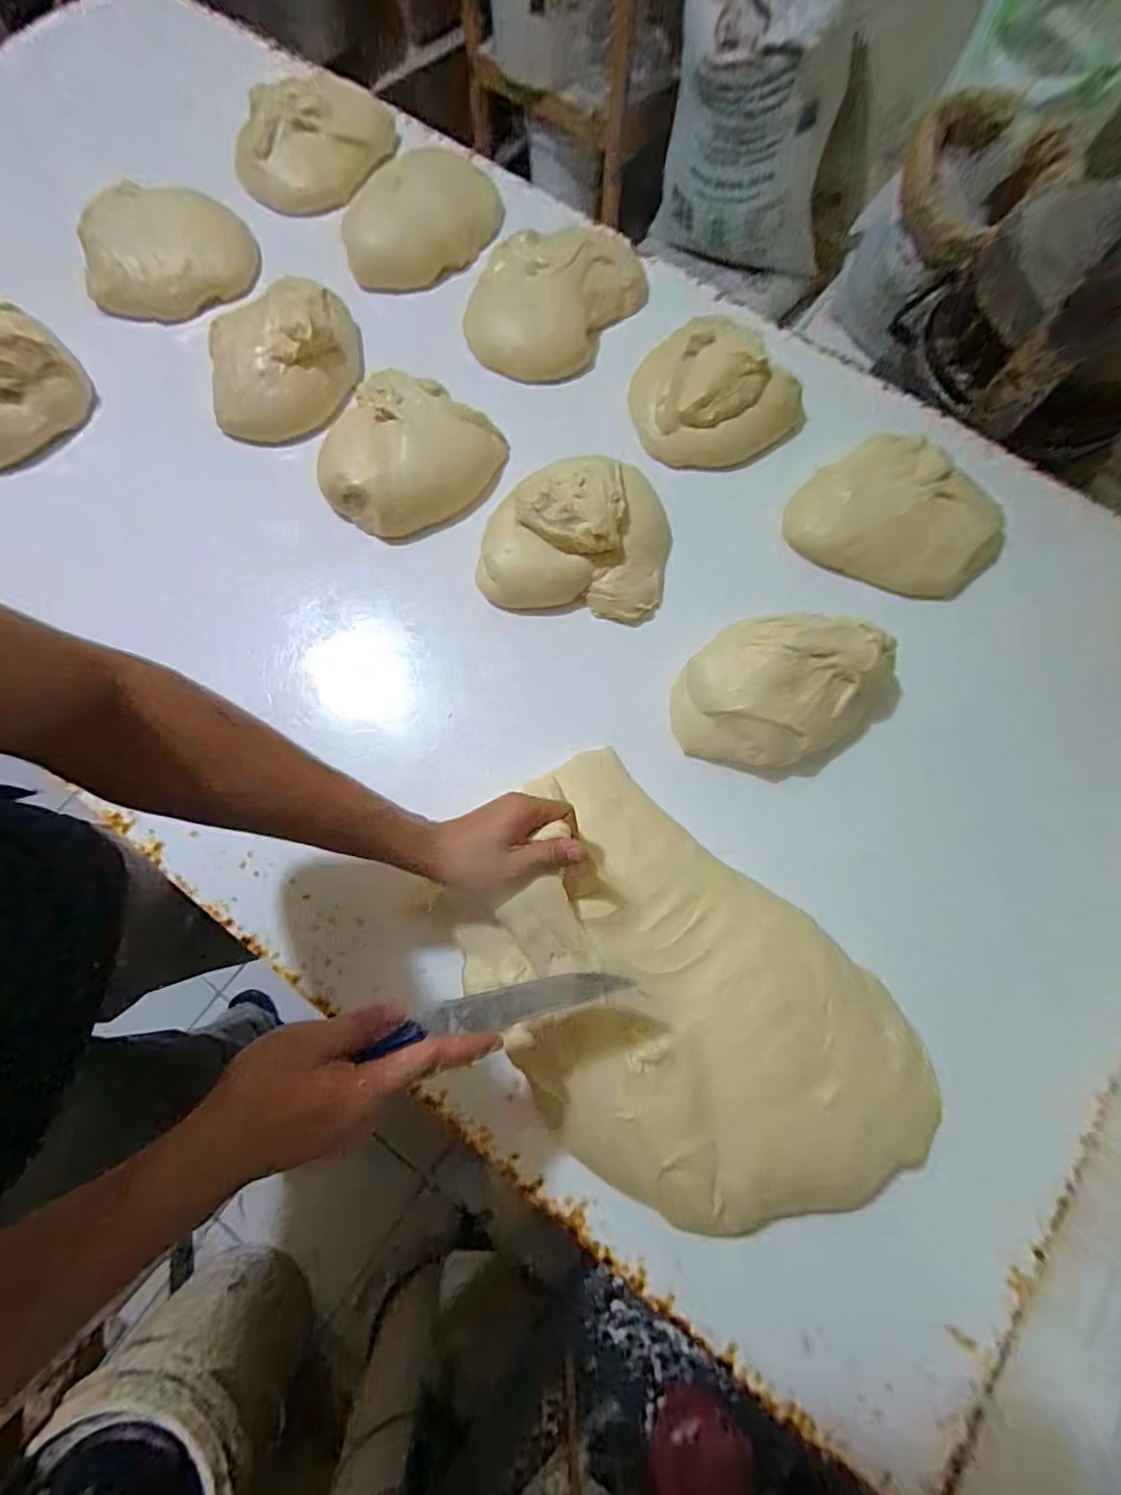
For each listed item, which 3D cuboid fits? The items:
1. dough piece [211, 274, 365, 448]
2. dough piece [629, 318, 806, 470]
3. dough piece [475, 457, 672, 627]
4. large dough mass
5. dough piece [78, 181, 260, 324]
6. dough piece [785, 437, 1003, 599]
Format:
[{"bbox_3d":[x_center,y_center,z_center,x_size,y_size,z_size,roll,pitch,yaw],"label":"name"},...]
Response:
[{"bbox_3d":[-0.345,-0.481,0.687,0.186,0.071,0.189,-9,87,12],"label":"dough piece"},{"bbox_3d":[0.183,-0.434,0.670,0.192,0.075,0.180,-19,75,-7],"label":"dough piece"},{"bbox_3d":[0.016,-0.247,0.619,0.209,0.073,0.181,7,73,1],"label":"dough piece"},{"bbox_3d":[0.107,0.231,0.474,0.430,0.085,0.273,41,77,10],"label":"large dough mass"},{"bbox_3d":[-0.521,-0.659,0.742,0.222,0.057,0.172,3,73,0],"label":"dough piece"},{"bbox_3d":[0.390,-0.267,0.641,0.235,0.068,0.167,20,74,5],"label":"dough piece"}]

